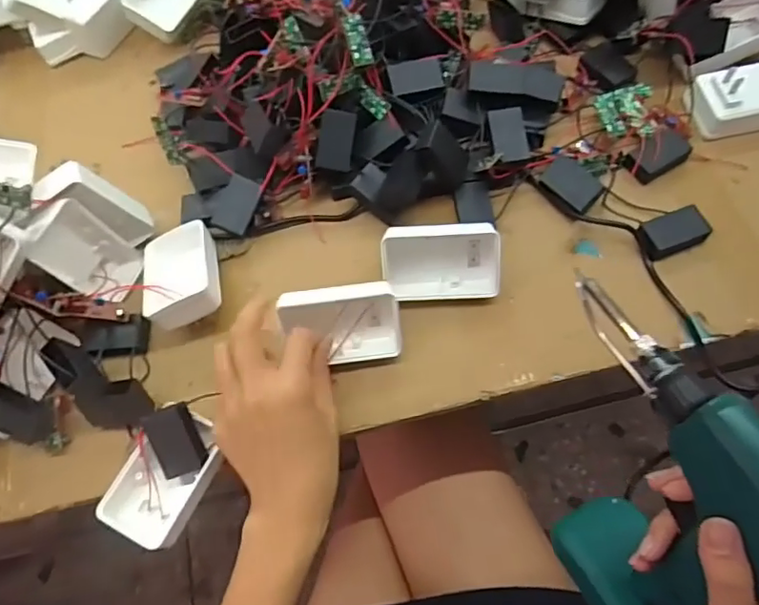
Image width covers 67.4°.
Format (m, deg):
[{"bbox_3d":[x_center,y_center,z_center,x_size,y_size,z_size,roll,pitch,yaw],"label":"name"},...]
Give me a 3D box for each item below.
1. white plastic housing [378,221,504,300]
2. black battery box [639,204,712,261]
[{"bbox_3d":[0.049,-0.031,0.451,0.089,0.028,0.061,1,102,5],"label":"white plastic housing"},{"bbox_3d":[0.238,-0.057,0.459,0.053,0.013,0.033,-19,70,-6],"label":"black battery box"}]

